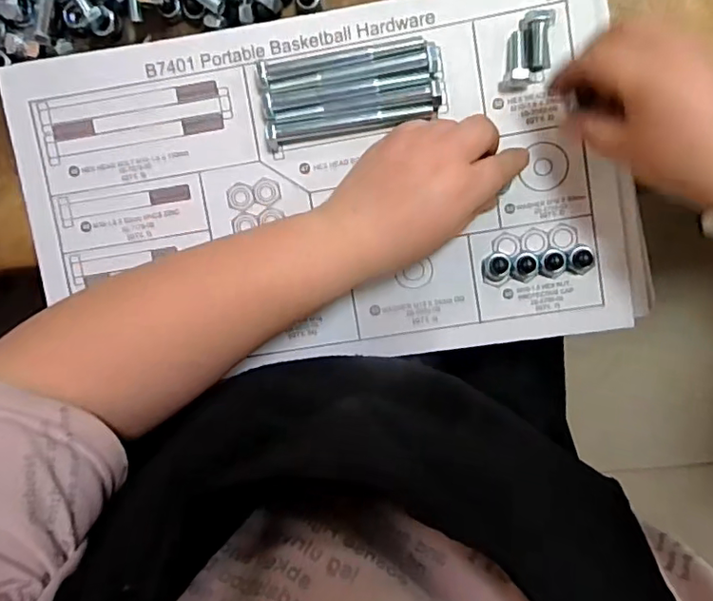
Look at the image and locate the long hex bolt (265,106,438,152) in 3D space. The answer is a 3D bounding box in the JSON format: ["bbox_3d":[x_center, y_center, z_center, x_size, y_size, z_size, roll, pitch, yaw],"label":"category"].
[{"bbox_3d":[-0.004,-0.110,0.352,0.108,0.012,0.013,-6,97,4],"label":"long hex bolt"}]

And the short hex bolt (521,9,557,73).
[{"bbox_3d":[0.110,-0.157,0.336,0.020,0.014,0.033,6,97,3],"label":"short hex bolt"}]

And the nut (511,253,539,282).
[{"bbox_3d":[0.107,-0.020,0.351,0.015,0.015,0.018,9,97,2],"label":"nut"}]

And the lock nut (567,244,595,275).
[{"bbox_3d":[0.141,-0.025,0.347,0.019,0.014,0.017,24,98,0],"label":"lock nut"}]

